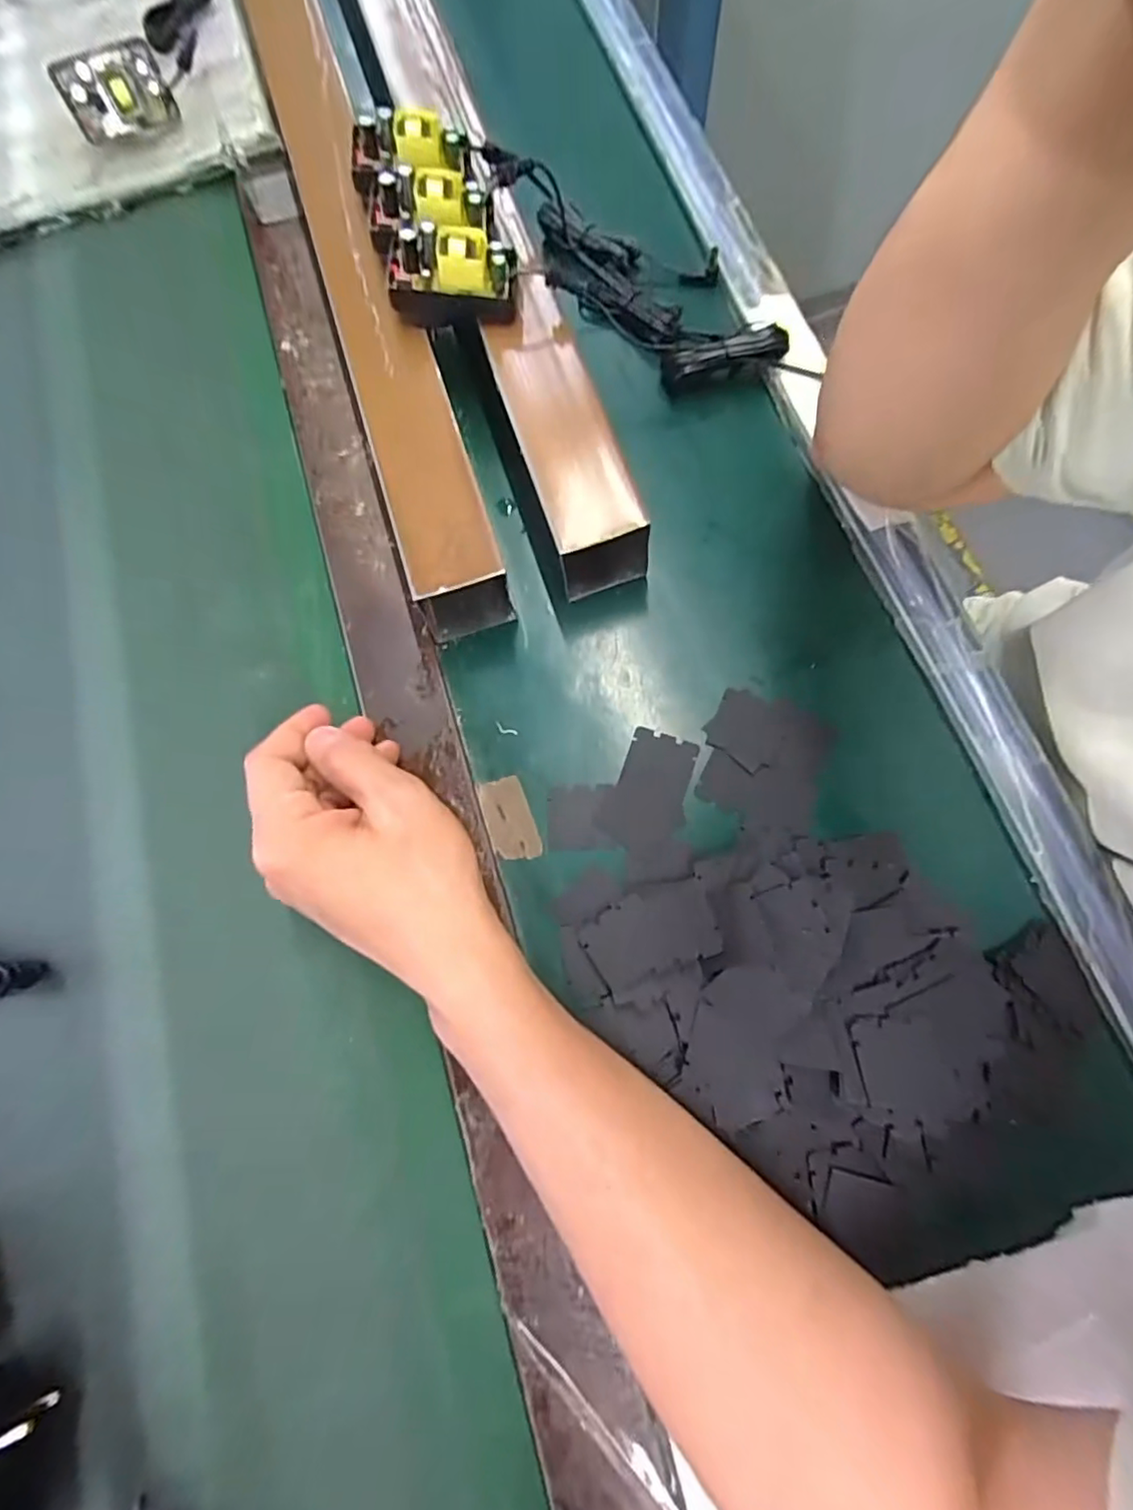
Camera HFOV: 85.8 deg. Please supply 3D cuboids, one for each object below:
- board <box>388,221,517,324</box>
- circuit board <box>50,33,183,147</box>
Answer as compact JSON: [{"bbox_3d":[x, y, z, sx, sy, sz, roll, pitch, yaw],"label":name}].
[{"bbox_3d":[-0.063,-0.268,0.337,0.067,0.030,0.038,3,73,2],"label":"board"},{"bbox_3d":[-0.324,-0.476,0.438,0.069,0.043,0.018,-24,55,-7],"label":"circuit board"}]

